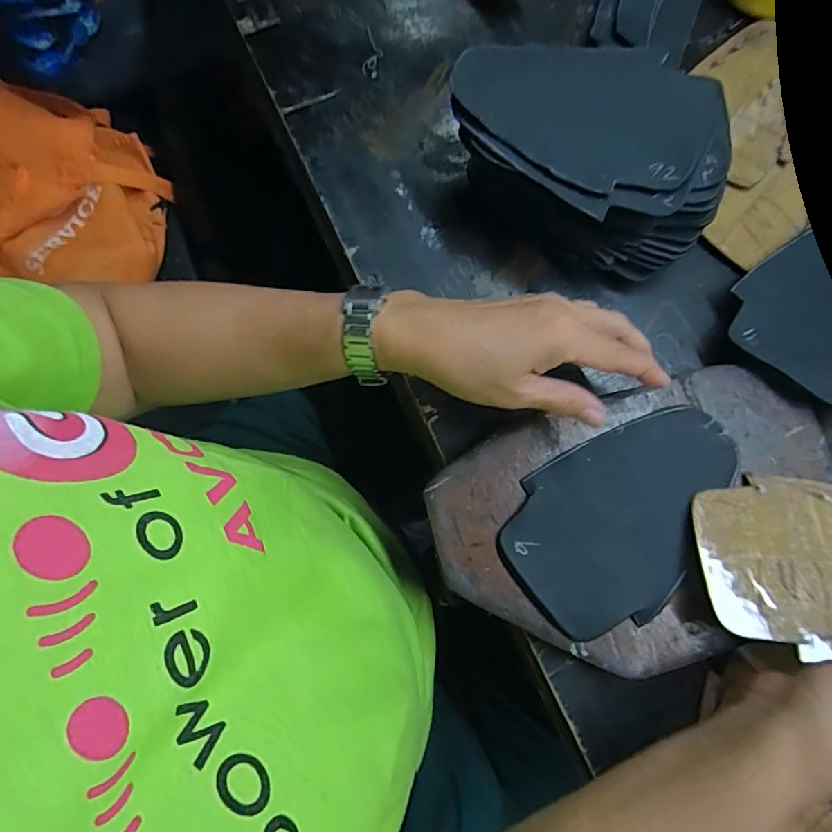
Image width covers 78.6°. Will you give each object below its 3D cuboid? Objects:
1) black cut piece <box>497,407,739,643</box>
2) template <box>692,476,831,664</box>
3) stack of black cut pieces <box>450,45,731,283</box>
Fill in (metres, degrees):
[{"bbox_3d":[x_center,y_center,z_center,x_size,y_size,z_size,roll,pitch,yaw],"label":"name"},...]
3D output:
[{"bbox_3d":[0.138,0.063,0.327,0.165,0.006,0.105,-32,78,-9],"label":"black cut piece"},{"bbox_3d":[0.255,0.081,0.307,0.161,0.007,0.101,-13,62,1],"label":"template"},{"bbox_3d":[0.111,-0.178,0.354,0.175,0.085,0.130,5,76,3],"label":"stack of black cut pieces"}]

